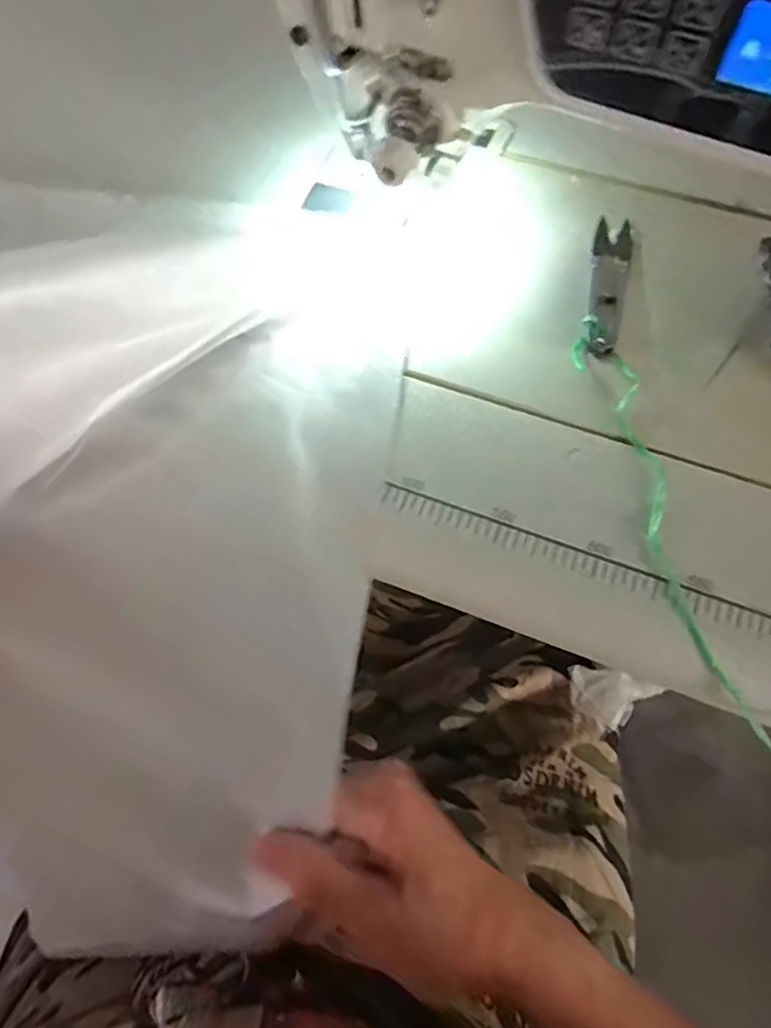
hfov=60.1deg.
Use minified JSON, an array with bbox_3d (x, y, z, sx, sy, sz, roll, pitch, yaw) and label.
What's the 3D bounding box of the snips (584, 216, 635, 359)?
[{"bbox_3d":[0.129,-0.134,0.384,0.021,0.005,0.096,13,70,7],"label":"snips"}]

